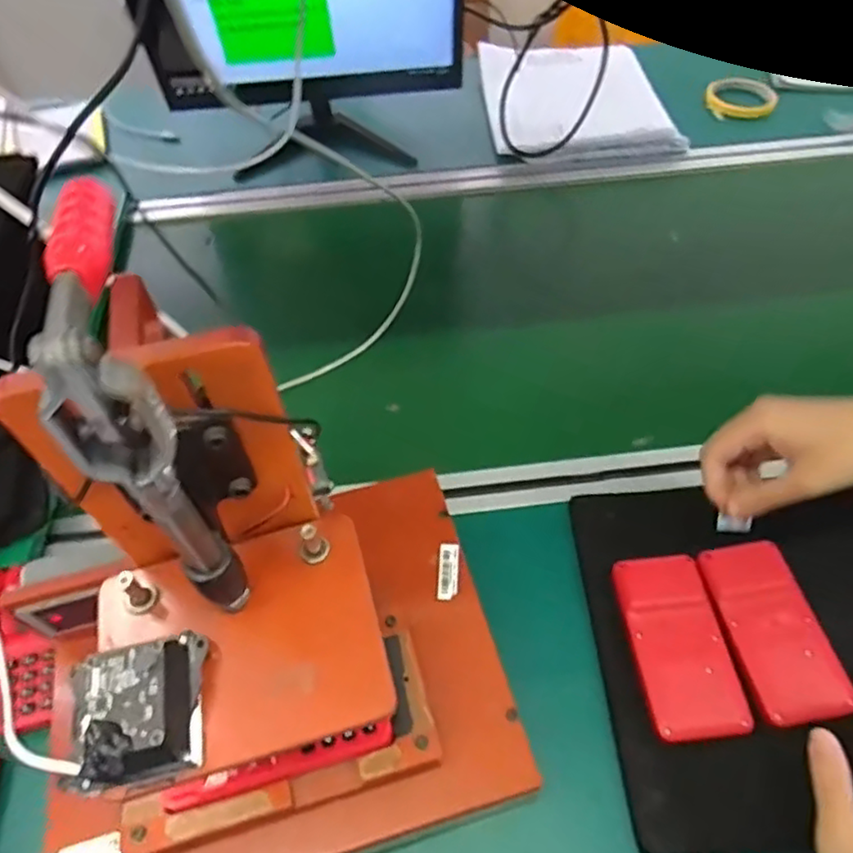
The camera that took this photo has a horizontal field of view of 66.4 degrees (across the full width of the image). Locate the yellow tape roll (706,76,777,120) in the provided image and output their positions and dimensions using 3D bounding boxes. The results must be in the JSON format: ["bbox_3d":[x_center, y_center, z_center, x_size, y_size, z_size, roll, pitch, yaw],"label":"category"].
[{"bbox_3d":[0.445,-0.465,0.920,0.093,0.011,0.118,20,58,15],"label":"yellow tape roll"}]

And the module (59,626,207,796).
[{"bbox_3d":[-0.126,0.124,0.290,0.048,0.024,0.059,-10,55,-5],"label":"module"}]

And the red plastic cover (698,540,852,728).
[{"bbox_3d":[0.240,0.138,0.450,0.061,0.008,0.123,-8,53,-4],"label":"red plastic cover"}]

